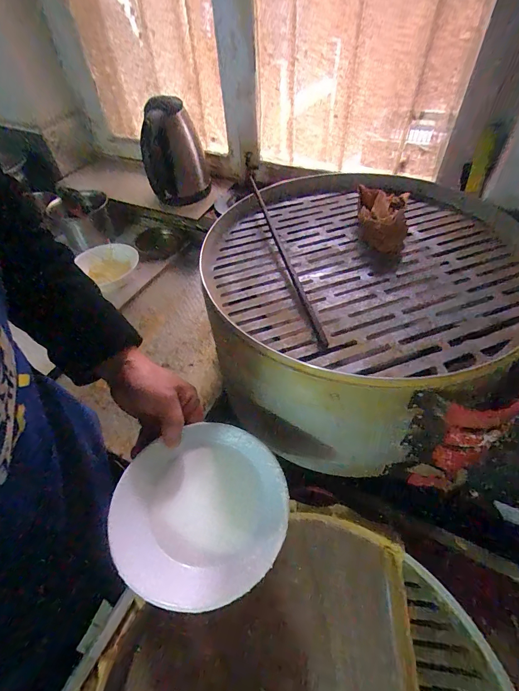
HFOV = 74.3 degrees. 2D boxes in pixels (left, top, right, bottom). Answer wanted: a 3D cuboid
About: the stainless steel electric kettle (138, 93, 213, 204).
[{"bbox_3d":[-0.226,-0.509,0.904,0.159,0.218,0.125,-8,49,-3],"label":"stainless steel electric kettle"}]

